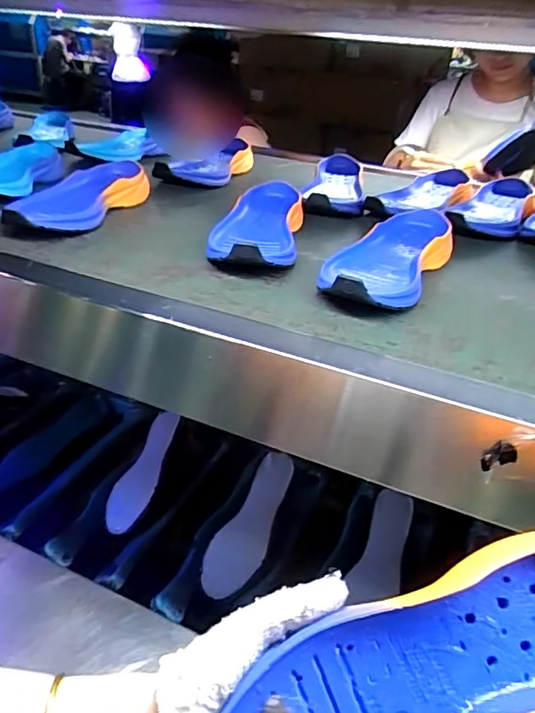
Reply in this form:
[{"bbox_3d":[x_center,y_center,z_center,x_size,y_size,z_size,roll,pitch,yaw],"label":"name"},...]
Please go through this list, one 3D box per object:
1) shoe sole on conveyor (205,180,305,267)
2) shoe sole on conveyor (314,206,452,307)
[{"bbox_3d":[-0.008,-0.156,0.640,0.092,0.042,0.254,7,32,4],"label":"shoe sole on conveyor"},{"bbox_3d":[0.134,-0.106,0.579,0.096,0.039,0.275,19,34,21],"label":"shoe sole on conveyor"}]

